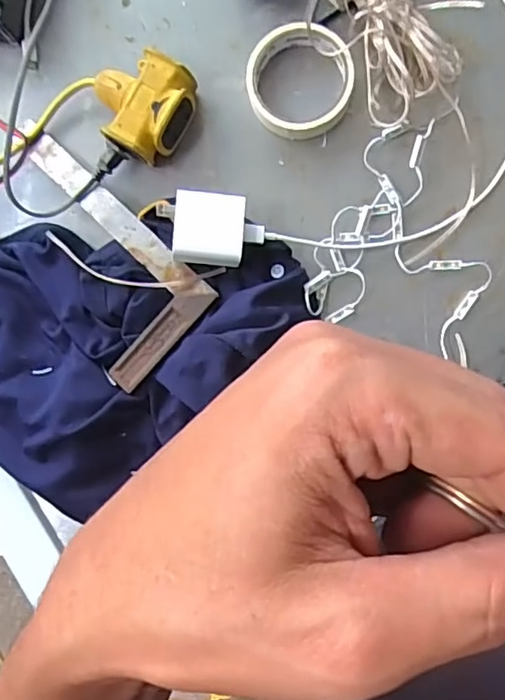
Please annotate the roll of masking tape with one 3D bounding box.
[{"bbox_3d":[0.038,-0.229,0.501,0.087,0.026,0.095,0,89,5],"label":"roll of masking tape"}]

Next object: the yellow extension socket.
[{"bbox_3d":[-0.094,-0.211,0.505,0.080,0.046,0.084,33,94,5],"label":"yellow extension socket"}]

